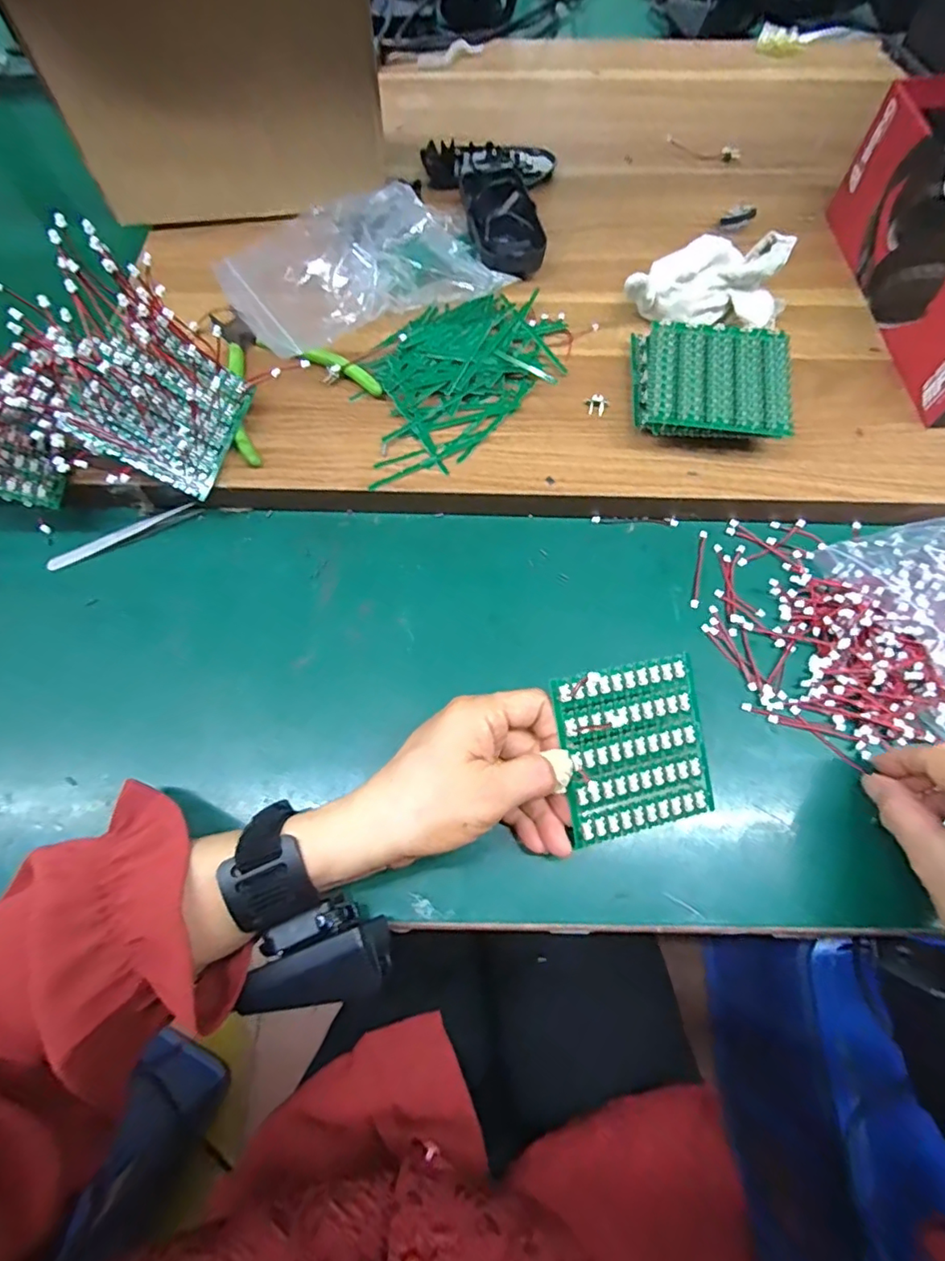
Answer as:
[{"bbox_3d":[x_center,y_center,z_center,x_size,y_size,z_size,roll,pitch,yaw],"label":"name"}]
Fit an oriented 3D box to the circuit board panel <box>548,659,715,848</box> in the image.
[{"bbox_3d":[0.086,0.061,0.291,0.081,0.004,0.085,-10,91,-13],"label":"circuit board panel"}]

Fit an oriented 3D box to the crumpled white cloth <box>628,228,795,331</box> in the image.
[{"bbox_3d":[0.171,-0.255,0.392,0.113,0.058,0.068,7,68,3],"label":"crumpled white cloth"}]

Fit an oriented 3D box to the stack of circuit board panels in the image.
[{"bbox_3d":[0.157,-0.165,0.368,0.093,0.037,0.097,7,68,3],"label":"stack of circuit board panels"}]

